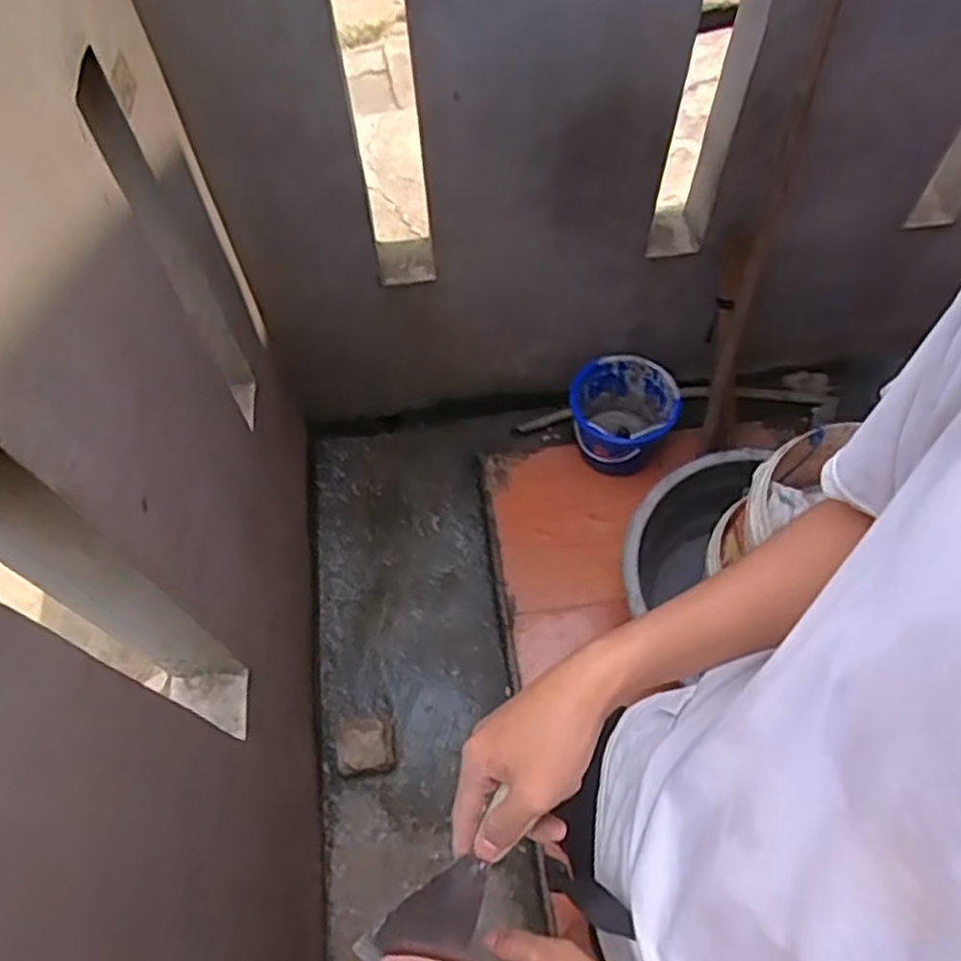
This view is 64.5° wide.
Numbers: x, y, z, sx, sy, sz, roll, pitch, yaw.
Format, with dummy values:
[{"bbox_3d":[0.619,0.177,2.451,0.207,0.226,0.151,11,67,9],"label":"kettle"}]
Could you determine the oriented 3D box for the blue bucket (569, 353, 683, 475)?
[{"bbox_3d":[0.319,-0.130,1.697,0.218,0.213,0.205,-1,61,1],"label":"blue bucket"}]

